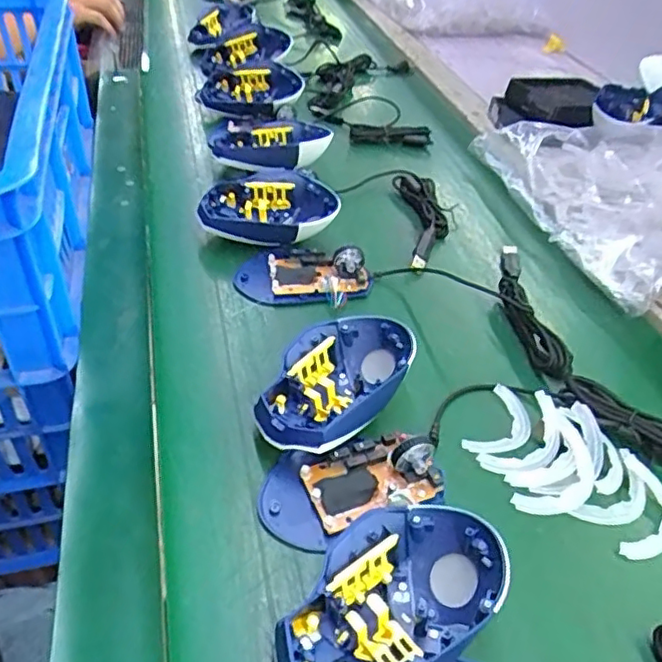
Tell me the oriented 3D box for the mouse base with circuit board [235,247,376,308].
[{"bbox_3d":[-0.022,-0.047,0.508,0.108,0.031,0.059,7,41,2],"label":"mouse base with circuit board"}]

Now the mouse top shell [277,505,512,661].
[{"bbox_3d":[0.027,0.134,0.298,0.118,0.041,0.071,-25,50,-30],"label":"mouse top shell"}]

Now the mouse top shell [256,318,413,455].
[{"bbox_3d":[0.002,0.037,0.405,0.077,0.041,0.123,27,46,22],"label":"mouse top shell"}]

